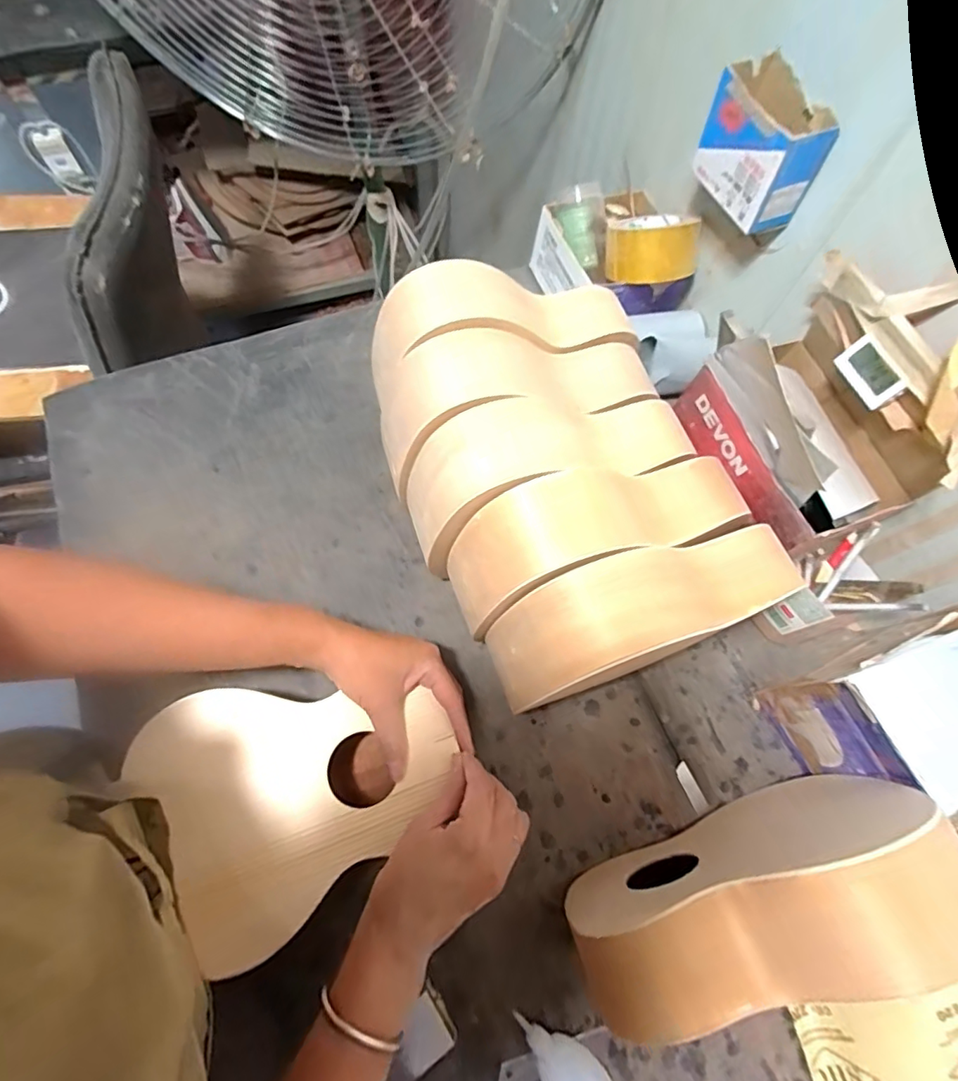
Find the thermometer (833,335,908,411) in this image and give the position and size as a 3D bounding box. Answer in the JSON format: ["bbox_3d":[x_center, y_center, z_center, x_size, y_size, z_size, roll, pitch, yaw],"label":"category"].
[{"bbox_3d":[0.333,-0.142,0.452,0.015,0.035,0.056,-10,68,-29],"label":"thermometer"}]

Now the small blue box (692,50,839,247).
[{"bbox_3d":[0.261,-0.363,0.501,0.060,0.093,0.112,-20,71,-10],"label":"small blue box"}]

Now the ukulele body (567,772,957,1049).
[{"bbox_3d":[0.199,0.263,0.391,0.260,0.209,0.070,-19,71,-10],"label":"ukulele body"}]

